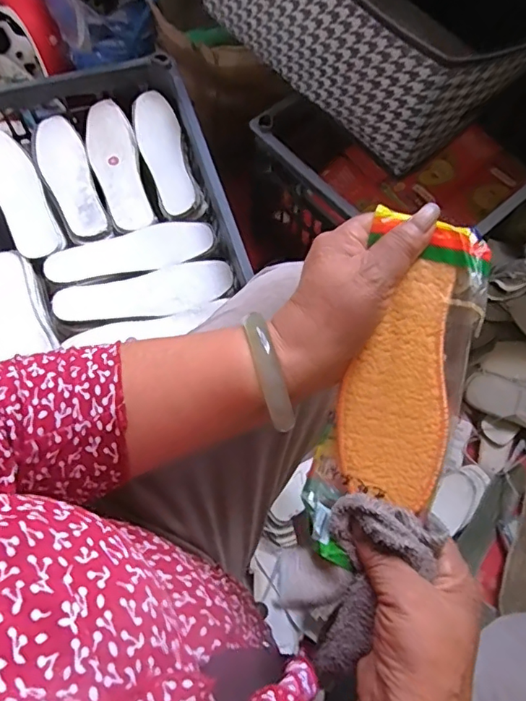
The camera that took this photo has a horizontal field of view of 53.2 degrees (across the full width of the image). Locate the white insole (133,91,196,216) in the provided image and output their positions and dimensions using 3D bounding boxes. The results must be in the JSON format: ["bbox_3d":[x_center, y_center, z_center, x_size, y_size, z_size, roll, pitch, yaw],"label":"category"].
[{"bbox_3d":[-0.145,-0.292,0.772,0.063,0.010,0.211,-24,70,8],"label":"white insole"}]

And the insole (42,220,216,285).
[{"bbox_3d":[-0.179,-0.133,0.713,0.220,0.010,0.076,-18,68,-7],"label":"insole"}]

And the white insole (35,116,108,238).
[{"bbox_3d":[-0.283,-0.252,0.758,0.065,0.011,0.215,-20,68,-8],"label":"white insole"}]

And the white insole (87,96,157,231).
[{"bbox_3d":[-0.215,-0.270,0.767,0.067,0.024,0.222,-17,67,-7],"label":"white insole"}]

